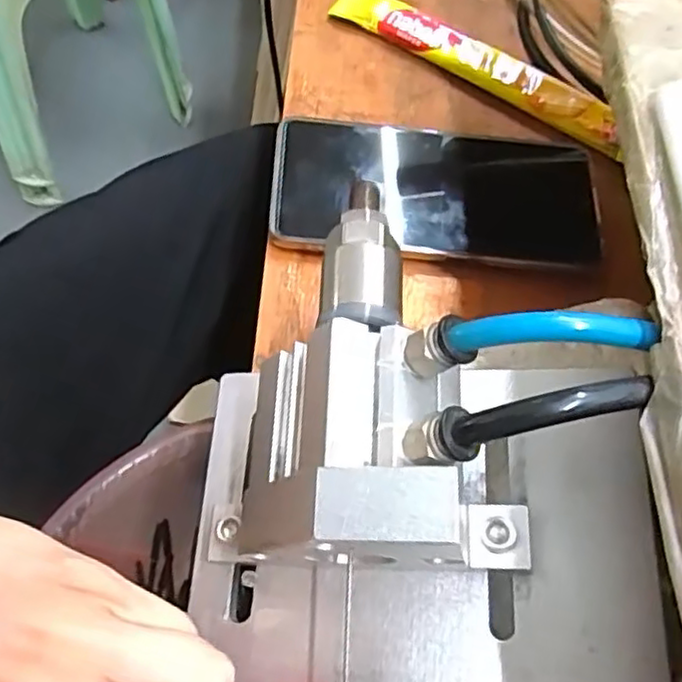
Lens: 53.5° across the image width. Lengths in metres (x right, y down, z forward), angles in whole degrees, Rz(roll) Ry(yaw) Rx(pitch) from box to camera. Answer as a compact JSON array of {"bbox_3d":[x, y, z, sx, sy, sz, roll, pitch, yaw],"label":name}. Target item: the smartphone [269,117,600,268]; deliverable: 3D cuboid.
[{"bbox_3d":[0.049,-0.077,0.339,0.162,0.011,0.076,6,65,-5],"label":"smartphone"}]

